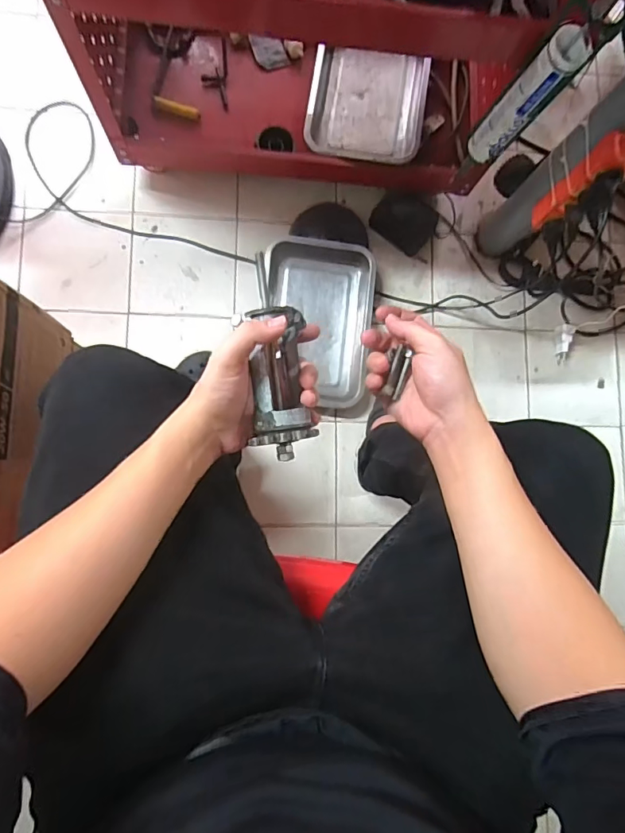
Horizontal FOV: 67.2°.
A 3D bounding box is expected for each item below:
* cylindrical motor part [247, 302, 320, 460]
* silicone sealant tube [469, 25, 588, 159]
[{"bbox_3d":[-0.028,-0.026,0.387,0.052,0.048,0.116,-2,85,-6],"label":"cylindrical motor part"},{"bbox_3d":[0.296,-0.442,0.665,0.053,0.206,0.056,-31,88,-8],"label":"silicone sealant tube"}]

